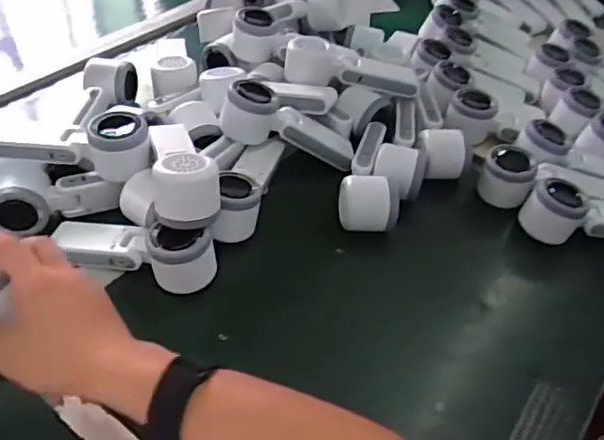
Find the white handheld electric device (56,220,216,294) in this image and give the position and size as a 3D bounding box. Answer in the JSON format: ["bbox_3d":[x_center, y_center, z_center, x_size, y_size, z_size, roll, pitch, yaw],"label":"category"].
[{"bbox_3d":[-0.161,0.024,0.561,0.163,0.055,0.048,12,44,6],"label":"white handheld electric device"}]

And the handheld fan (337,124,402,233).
[{"bbox_3d":[0.070,-0.053,0.672,0.057,0.061,0.160,4,44,-3],"label":"handheld fan"}]

